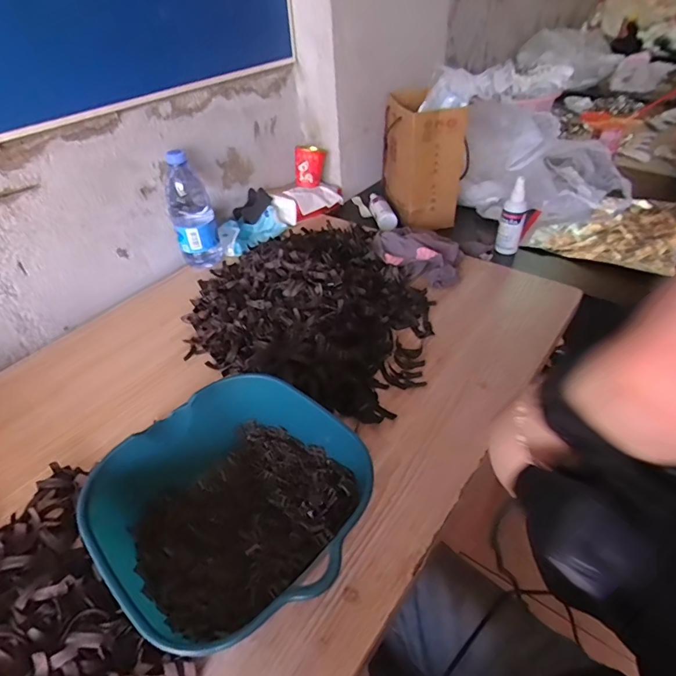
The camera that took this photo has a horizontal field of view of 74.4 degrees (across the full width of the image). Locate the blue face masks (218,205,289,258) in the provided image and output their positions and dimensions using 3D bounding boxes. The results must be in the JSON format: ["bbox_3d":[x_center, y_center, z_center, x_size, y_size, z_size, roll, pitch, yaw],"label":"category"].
[{"bbox_3d":[-0.162,-0.207,0.843,0.077,0.035,0.146,30,52,34],"label":"blue face masks"}]

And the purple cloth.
[{"bbox_3d":[0.136,-0.151,0.744,0.169,0.043,0.106,33,53,29],"label":"purple cloth"}]

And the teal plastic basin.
[{"bbox_3d":[-0.089,0.145,0.394,0.213,0.083,0.205,29,51,33],"label":"teal plastic basin"}]

